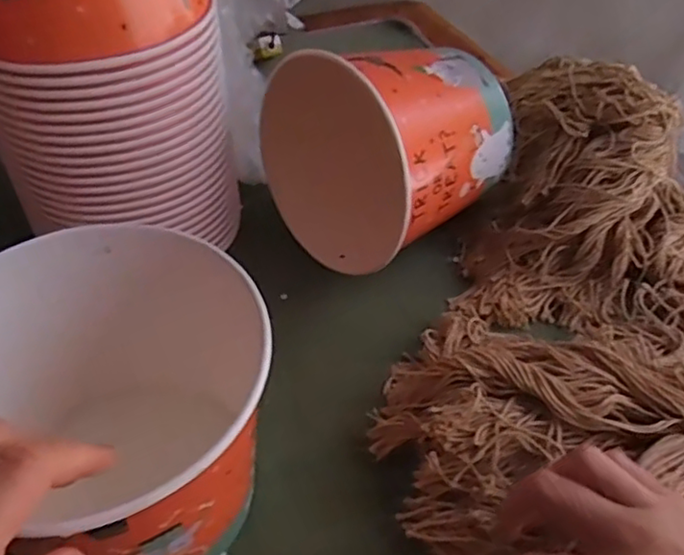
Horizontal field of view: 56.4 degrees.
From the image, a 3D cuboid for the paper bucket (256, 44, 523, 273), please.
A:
[{"bbox_3d":[0.031,-0.101,0.493,0.155,0.157,0.152,-34,56,-30],"label":"paper bucket"}]

